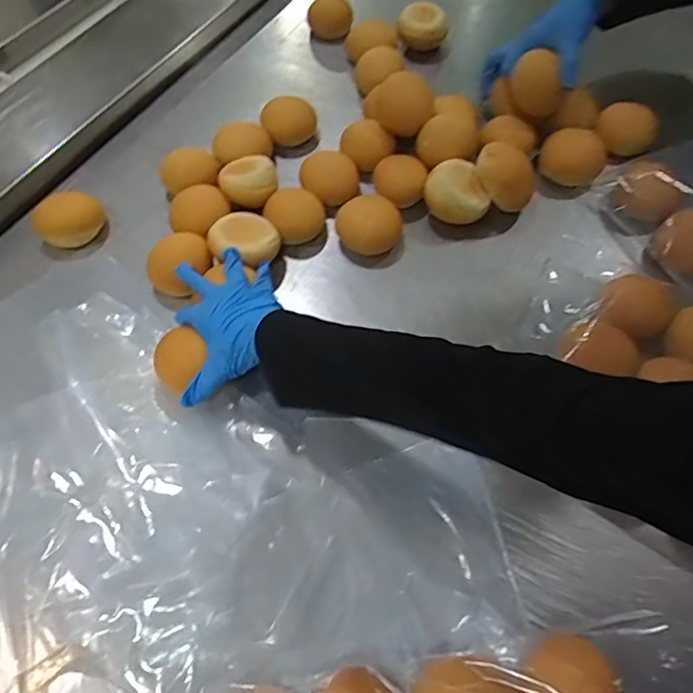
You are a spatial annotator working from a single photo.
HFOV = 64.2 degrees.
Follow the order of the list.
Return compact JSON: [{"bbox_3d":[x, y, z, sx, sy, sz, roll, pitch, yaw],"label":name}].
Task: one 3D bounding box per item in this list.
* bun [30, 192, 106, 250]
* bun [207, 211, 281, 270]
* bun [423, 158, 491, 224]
[{"bbox_3d":[-0.355,-0.165,0.710,0.068,0.048,0.081,31,66,17],"label":"bun"},{"bbox_3d":[-0.125,-0.130,0.677,0.083,0.043,0.056,-18,62,-9],"label":"bun"},{"bbox_3d":[0.143,-0.196,0.708,0.086,0.059,0.062,25,64,14],"label":"bun"}]

